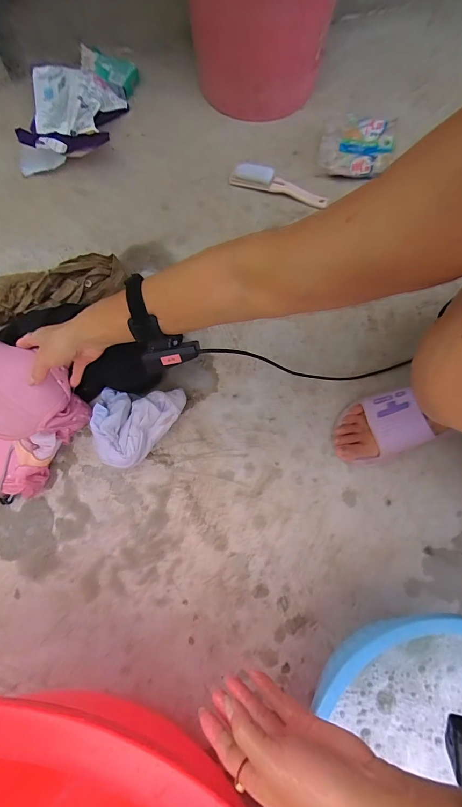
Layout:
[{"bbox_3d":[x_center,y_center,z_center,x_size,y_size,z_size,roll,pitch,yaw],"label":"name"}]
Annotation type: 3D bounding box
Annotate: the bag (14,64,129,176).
[{"bbox_3d":[-0.340,-0.599,0.721,0.193,0.083,0.225,5,75,2],"label":"bag"}]

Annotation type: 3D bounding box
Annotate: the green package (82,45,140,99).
[{"bbox_3d":[-0.276,-0.741,0.773,0.148,0.047,0.051,28,77,8],"label":"green package"}]

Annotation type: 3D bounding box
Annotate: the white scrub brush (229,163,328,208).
[{"bbox_3d":[0.096,-0.464,0.731,0.205,0.048,0.031,21,76,6],"label":"white scrub brush"}]

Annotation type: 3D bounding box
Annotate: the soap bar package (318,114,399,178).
[{"bbox_3d":[0.265,-0.545,0.743,0.151,0.082,0.093,2,75,1],"label":"soap bar package"}]

